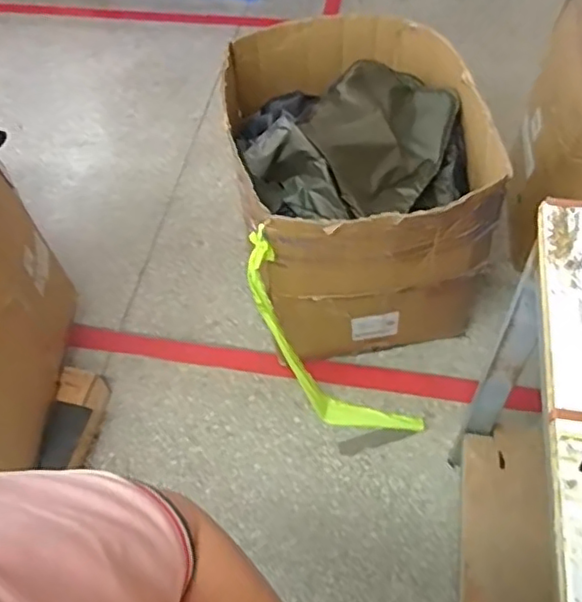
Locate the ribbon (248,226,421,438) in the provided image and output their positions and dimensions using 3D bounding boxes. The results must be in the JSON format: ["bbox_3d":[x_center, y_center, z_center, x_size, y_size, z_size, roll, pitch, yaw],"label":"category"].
[{"bbox_3d":[0.066,0.100,1.172,0.219,0.581,0.107,3,53,36],"label":"ribbon"}]

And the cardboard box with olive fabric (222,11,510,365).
[{"bbox_3d":[0.141,-0.246,1.314,0.481,0.527,0.591,-10,56,-2],"label":"cardboard box with olive fabric"}]

